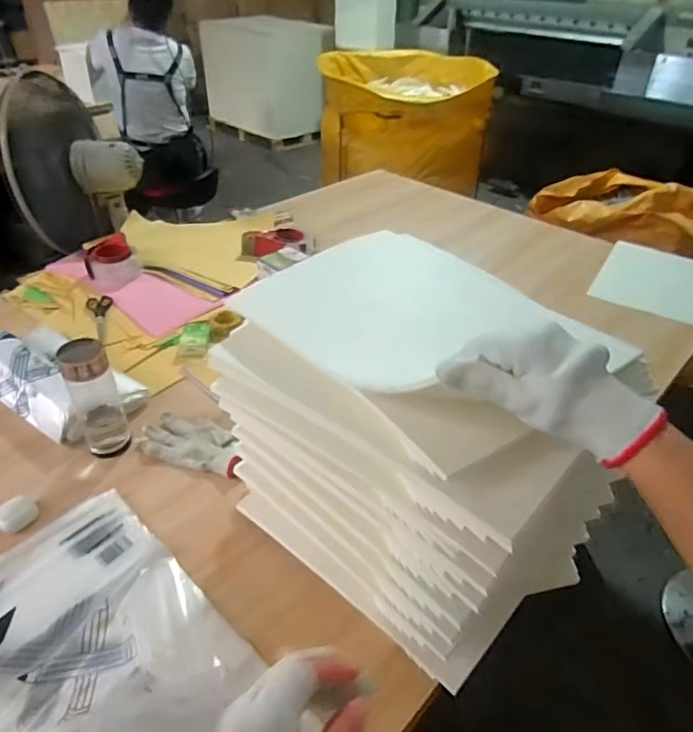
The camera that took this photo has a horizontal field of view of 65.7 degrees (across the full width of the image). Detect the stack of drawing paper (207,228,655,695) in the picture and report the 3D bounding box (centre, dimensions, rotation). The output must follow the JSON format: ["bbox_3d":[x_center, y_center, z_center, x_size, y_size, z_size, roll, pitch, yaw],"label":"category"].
[{"bbox_3d":[0.075,0.082,0.634,0.304,0.316,0.383,-25,46,-31],"label":"stack of drawing paper"}]

